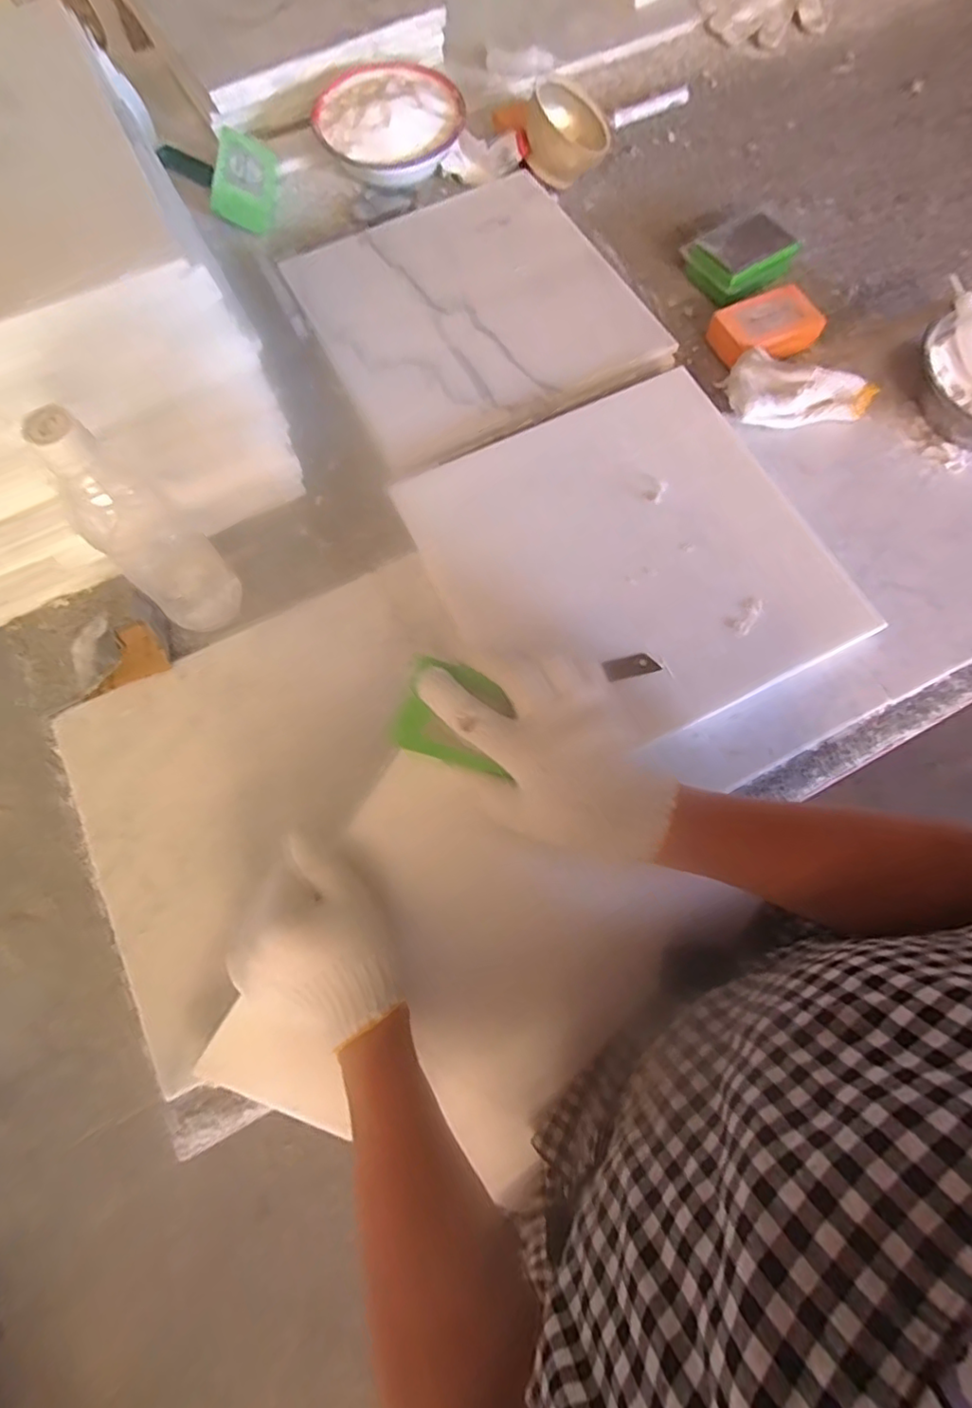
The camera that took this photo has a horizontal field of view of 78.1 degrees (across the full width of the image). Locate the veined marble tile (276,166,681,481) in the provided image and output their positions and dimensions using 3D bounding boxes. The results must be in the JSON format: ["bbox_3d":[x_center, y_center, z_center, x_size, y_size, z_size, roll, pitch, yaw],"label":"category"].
[{"bbox_3d":[-0.013,-0.402,0.607,0.306,0.018,0.303,-27,72,-7],"label":"veined marble tile"}]

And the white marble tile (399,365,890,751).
[{"bbox_3d":[0.116,-0.125,0.505,0.300,0.015,0.298,-26,75,-4],"label":"white marble tile"}]

